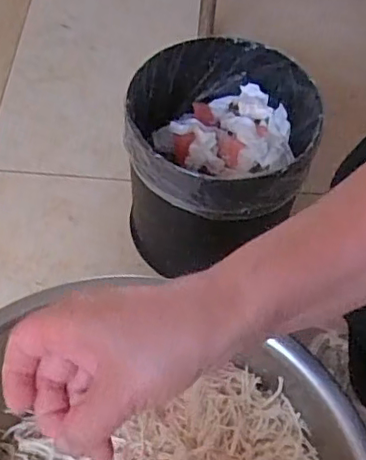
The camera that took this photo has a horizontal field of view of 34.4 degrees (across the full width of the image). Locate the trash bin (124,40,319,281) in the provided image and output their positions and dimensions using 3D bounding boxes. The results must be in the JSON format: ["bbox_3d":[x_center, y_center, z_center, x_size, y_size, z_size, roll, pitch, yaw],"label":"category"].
[{"bbox_3d":[0.042,-0.086,0.771,0.220,0.216,0.219,8,58,2],"label":"trash bin"}]

